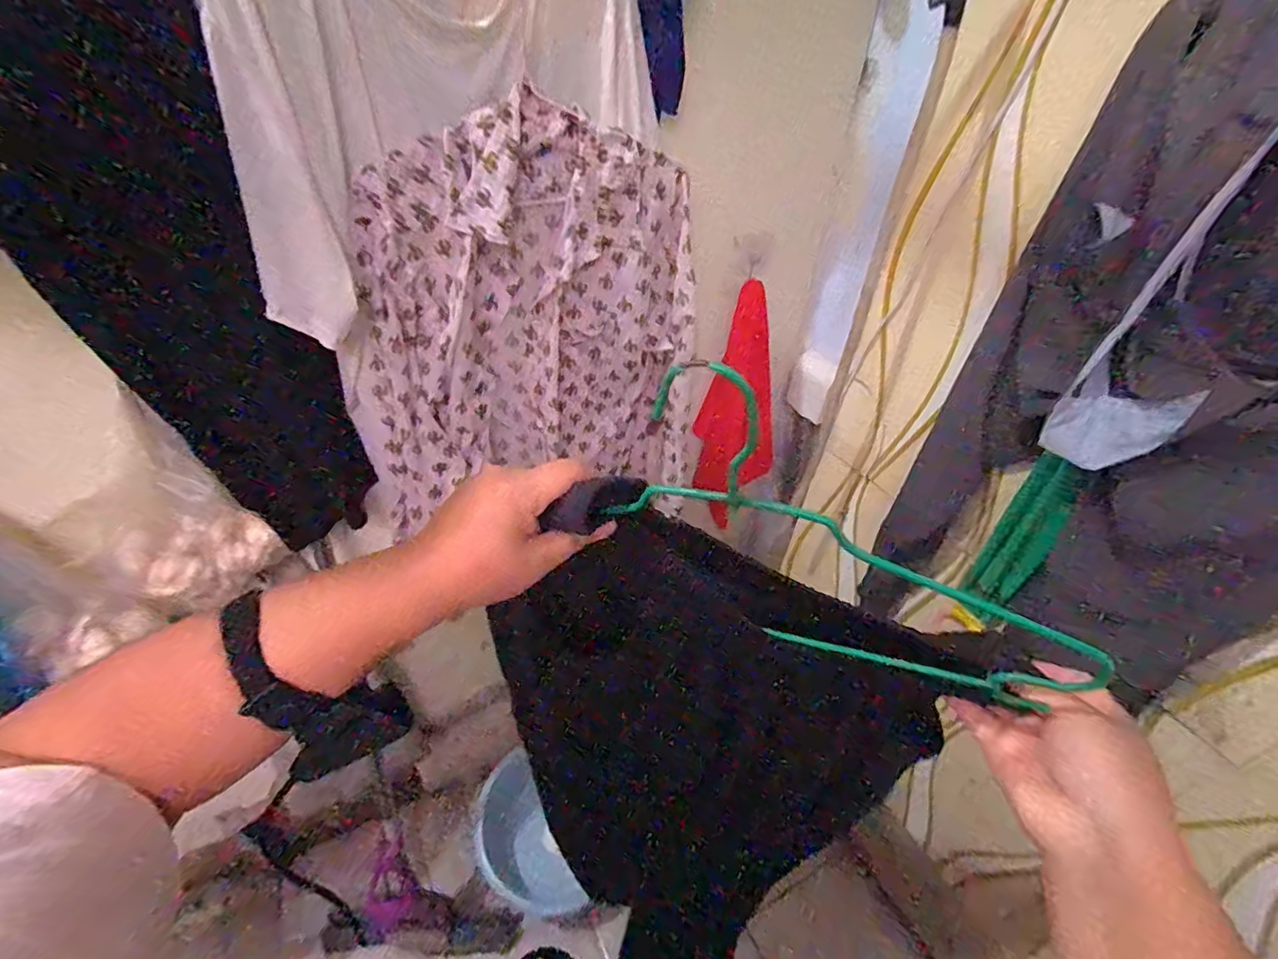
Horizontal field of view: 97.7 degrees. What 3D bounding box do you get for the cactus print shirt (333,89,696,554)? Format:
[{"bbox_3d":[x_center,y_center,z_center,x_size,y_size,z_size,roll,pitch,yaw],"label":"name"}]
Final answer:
[{"bbox_3d":[-0.128,-0.157,0.767,0.475,0.544,0.093,-14,42,-21],"label":"cactus print shirt"}]

